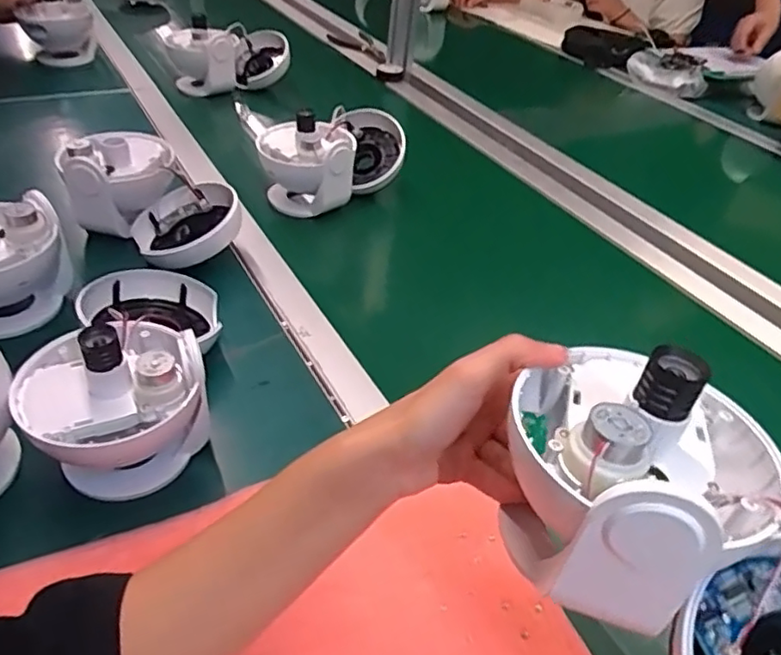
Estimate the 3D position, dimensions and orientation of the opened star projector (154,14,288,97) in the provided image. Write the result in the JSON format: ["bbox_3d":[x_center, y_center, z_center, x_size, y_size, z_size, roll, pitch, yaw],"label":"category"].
[{"bbox_3d":[-0.270,-0.449,1.041,0.206,0.115,0.114,-13,42,-23],"label":"opened star projector"}]

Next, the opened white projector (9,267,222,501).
[{"bbox_3d":[-0.199,0.013,0.473,0.119,0.102,0.229,0,39,-10],"label":"opened white projector"}]

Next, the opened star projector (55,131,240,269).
[{"bbox_3d":[-0.252,-0.134,0.658,0.187,0.097,0.122,29,43,26],"label":"opened star projector"}]

